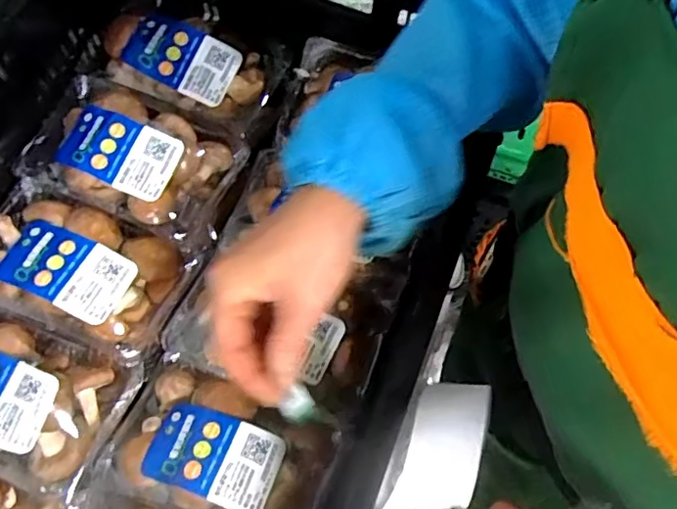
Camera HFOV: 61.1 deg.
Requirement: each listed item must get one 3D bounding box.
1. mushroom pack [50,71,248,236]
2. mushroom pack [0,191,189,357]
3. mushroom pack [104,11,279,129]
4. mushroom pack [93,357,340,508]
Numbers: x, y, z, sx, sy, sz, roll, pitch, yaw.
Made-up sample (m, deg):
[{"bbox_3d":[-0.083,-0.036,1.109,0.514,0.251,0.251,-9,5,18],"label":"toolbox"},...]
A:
[{"bbox_3d":[-0.187,-0.091,0.533,0.179,0.070,0.116,23,74,7],"label":"mushroom pack"},{"bbox_3d":[-0.229,0.014,0.500,0.176,0.072,0.114,19,73,6],"label":"mushroom pack"},{"bbox_3d":[-0.149,-0.181,0.566,0.165,0.064,0.096,11,73,4],"label":"mushroom pack"},{"bbox_3d":[-0.096,0.156,0.445,0.168,0.053,0.110,18,73,6],"label":"mushroom pack"}]

